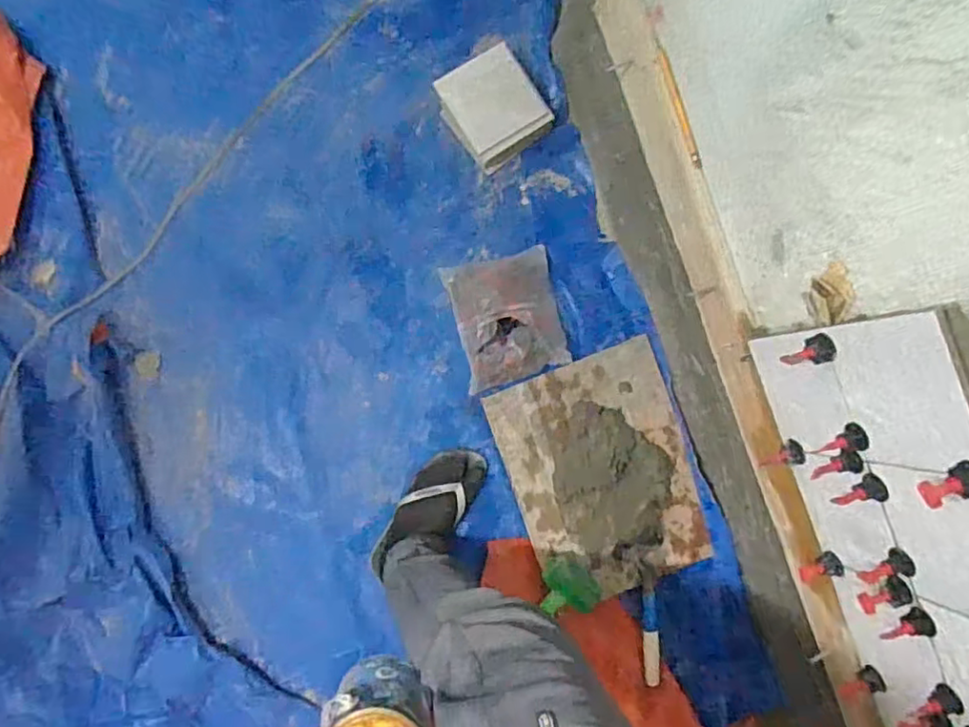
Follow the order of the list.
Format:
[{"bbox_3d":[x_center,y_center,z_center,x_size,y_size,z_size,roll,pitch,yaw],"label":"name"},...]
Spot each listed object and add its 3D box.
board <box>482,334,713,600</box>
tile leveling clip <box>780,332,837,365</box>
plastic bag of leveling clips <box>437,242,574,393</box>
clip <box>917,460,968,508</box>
[{"bbox_3d":[0.221,0.208,1.160,0.322,0.056,0.427,-19,89,-5],"label":"board"},{"bbox_3d":[0.352,-0.014,0.682,0.043,0.034,0.031,-9,88,-6],"label":"tile leveling clip"},{"bbox_3d":[0.046,-0.083,1.158,0.189,0.057,0.227,-14,89,-5],"label":"plastic bag of leveling clips"},{"bbox_3d":[0.406,0.105,0.540,0.046,0.031,0.032,-14,89,-6],"label":"clip"}]

